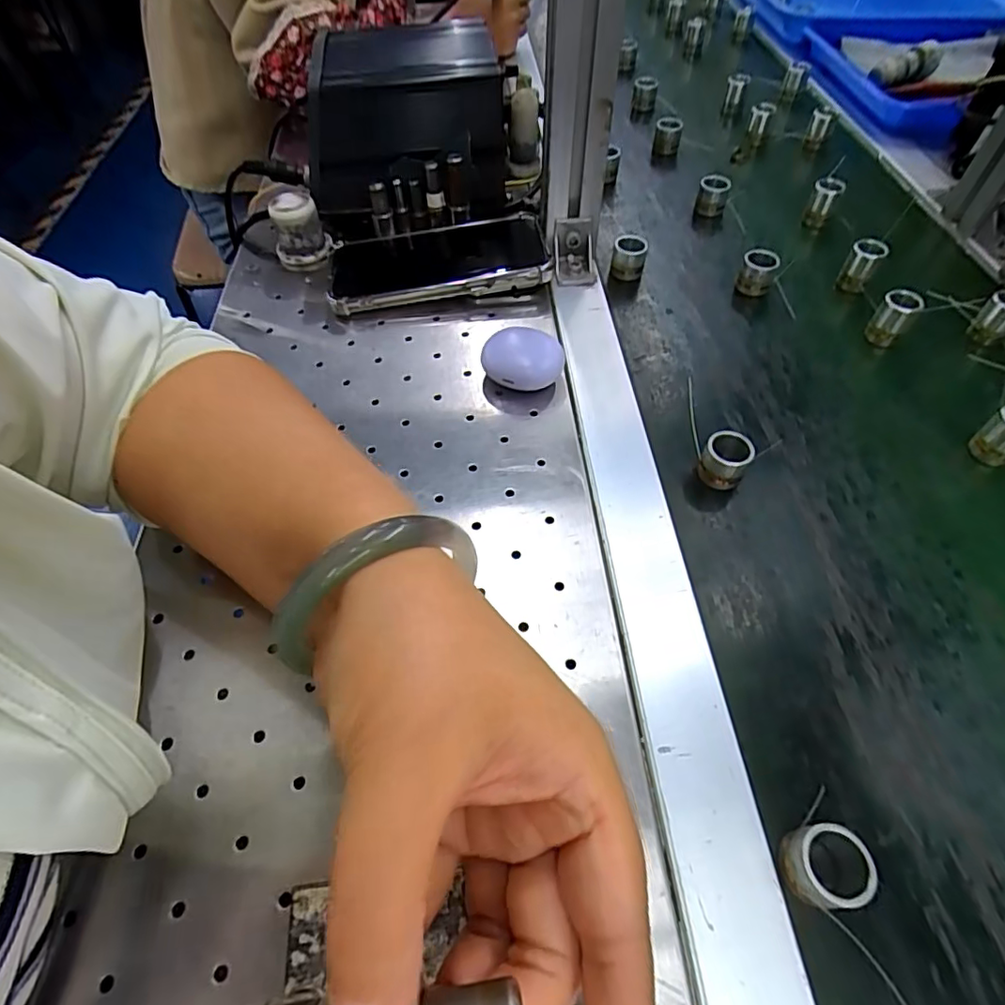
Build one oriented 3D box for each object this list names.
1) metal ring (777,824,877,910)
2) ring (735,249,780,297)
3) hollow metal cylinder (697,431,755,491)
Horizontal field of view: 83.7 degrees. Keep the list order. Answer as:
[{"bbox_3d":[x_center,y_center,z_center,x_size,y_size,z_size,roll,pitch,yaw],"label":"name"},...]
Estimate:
[{"bbox_3d":[0.116,0.132,0.204,0.026,0.024,0.024,0,55,0],"label":"metal ring"},{"bbox_3d":[0.188,-0.168,0.414,0.024,0.031,0.024,0,55,0],"label":"ring"},{"bbox_3d":[0.125,-0.024,0.316,0.025,0.025,0.020,19,57,13],"label":"hollow metal cylinder"}]

